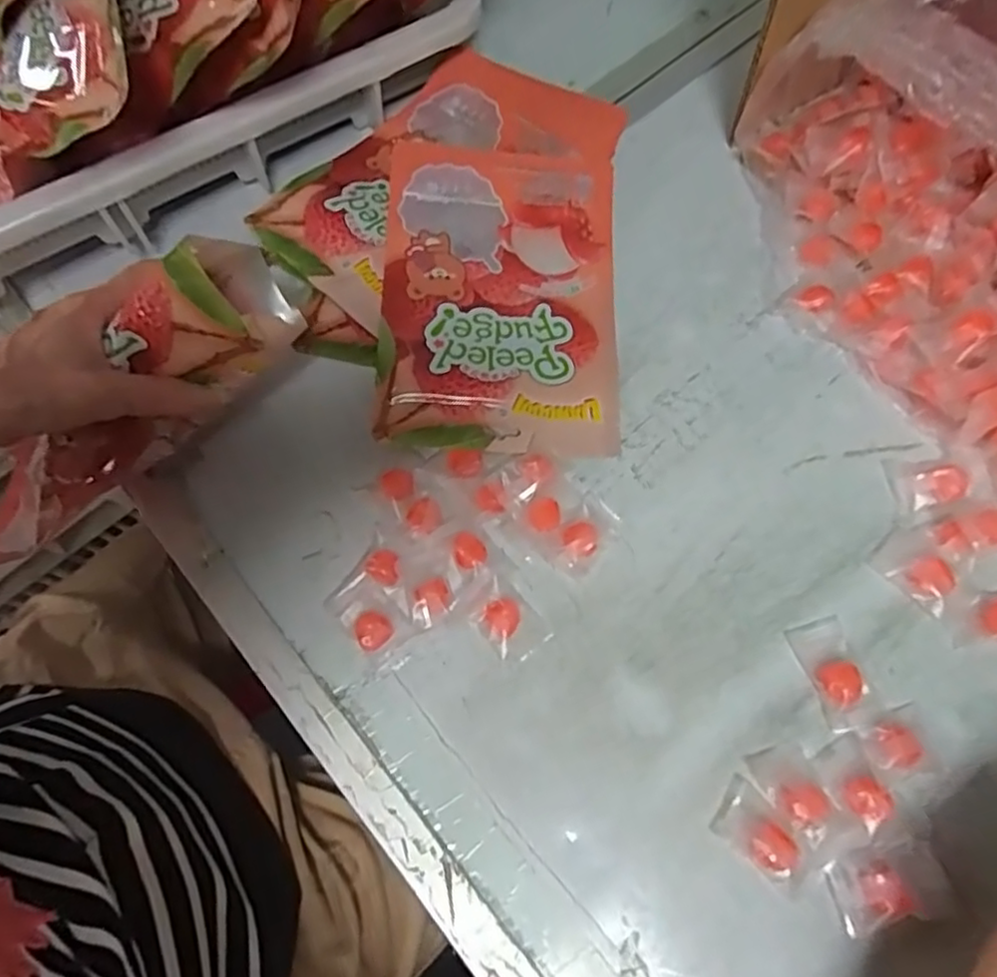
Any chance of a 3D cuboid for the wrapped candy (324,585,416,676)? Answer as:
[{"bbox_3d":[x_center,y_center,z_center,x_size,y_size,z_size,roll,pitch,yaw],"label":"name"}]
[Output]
[{"bbox_3d":[-0.072,0.079,0.378,0.032,0.013,0.050,-35,72,-10],"label":"wrapped candy"}]

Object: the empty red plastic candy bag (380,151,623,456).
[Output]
[{"bbox_3d":[0.002,-0.130,0.435,0.153,0.038,0.214,1,70,2],"label":"empty red plastic candy bag"}]

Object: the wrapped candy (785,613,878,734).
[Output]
[{"bbox_3d":[0.184,0.100,0.356,0.030,0.011,0.057,-17,70,-4],"label":"wrapped candy"}]

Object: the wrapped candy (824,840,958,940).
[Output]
[{"bbox_3d":[0.192,0.195,0.320,0.055,0.009,0.031,-11,70,-2],"label":"wrapped candy"}]

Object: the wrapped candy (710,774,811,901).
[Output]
[{"bbox_3d":[0.135,0.176,0.329,0.051,0.014,0.029,39,76,15],"label":"wrapped candy"}]

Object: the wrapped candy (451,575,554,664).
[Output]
[{"bbox_3d":[0.004,0.075,0.378,0.050,0.011,0.032,41,76,15],"label":"wrapped candy"}]

